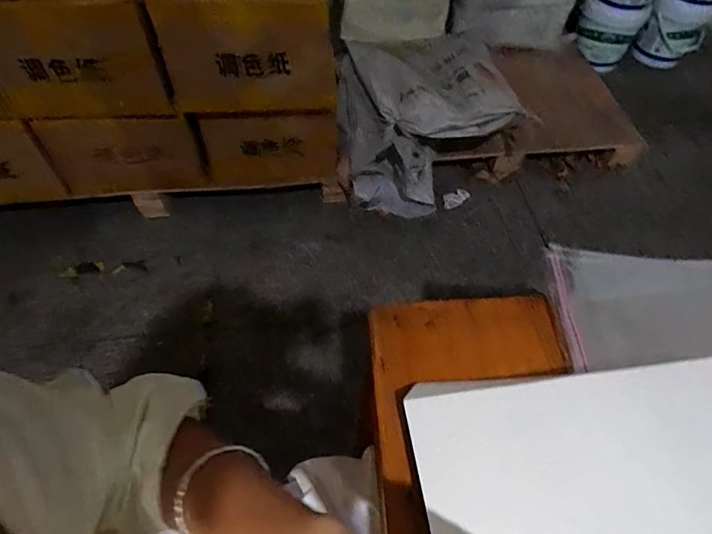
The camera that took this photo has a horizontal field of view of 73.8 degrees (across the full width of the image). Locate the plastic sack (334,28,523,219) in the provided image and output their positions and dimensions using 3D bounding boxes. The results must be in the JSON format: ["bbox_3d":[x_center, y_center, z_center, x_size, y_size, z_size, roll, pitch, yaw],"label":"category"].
[{"bbox_3d":[0.196,-0.422,1.469,0.512,0.355,0.331,-7,55,-7],"label":"plastic sack"}]

